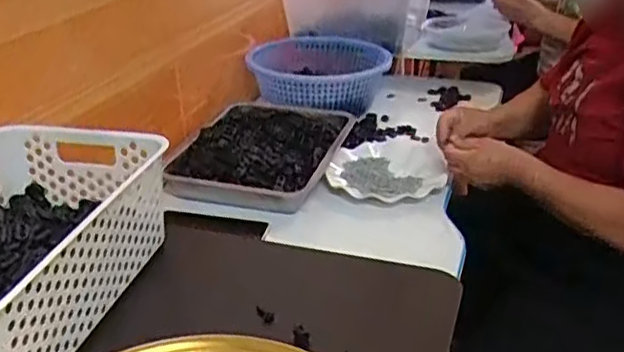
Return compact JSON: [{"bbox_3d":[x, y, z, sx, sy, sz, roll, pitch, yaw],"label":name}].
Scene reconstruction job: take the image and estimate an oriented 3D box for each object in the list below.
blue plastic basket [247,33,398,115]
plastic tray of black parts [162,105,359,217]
[{"bbox_3d":[-0.002,-0.205,1.302,0.234,0.100,0.287,-25,37,-37],"label":"blue plastic basket"},{"bbox_3d":[-0.085,-0.046,1.071,0.243,0.048,0.309,7,28,16],"label":"plastic tray of black parts"}]

